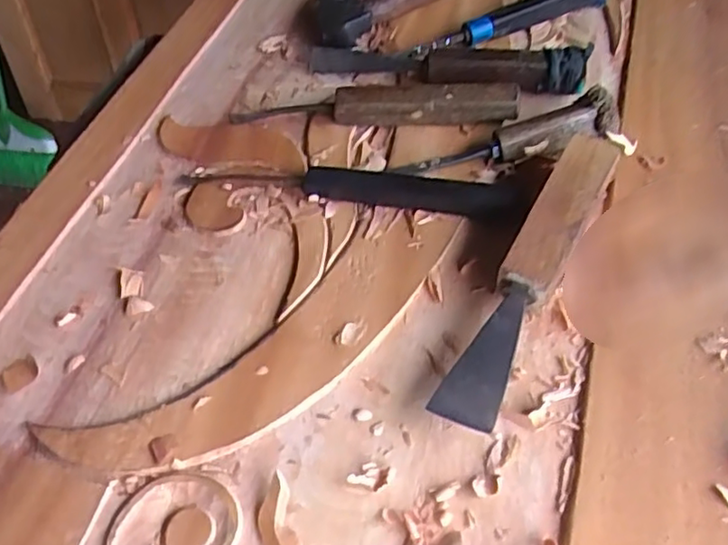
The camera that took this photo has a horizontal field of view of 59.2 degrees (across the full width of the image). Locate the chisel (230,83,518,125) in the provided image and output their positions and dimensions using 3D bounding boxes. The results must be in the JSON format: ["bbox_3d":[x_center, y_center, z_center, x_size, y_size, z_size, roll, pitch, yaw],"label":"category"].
[{"bbox_3d":[0.006,-0.130,0.497,0.218,0.029,0.024,1,54,5],"label":"chisel"}]

